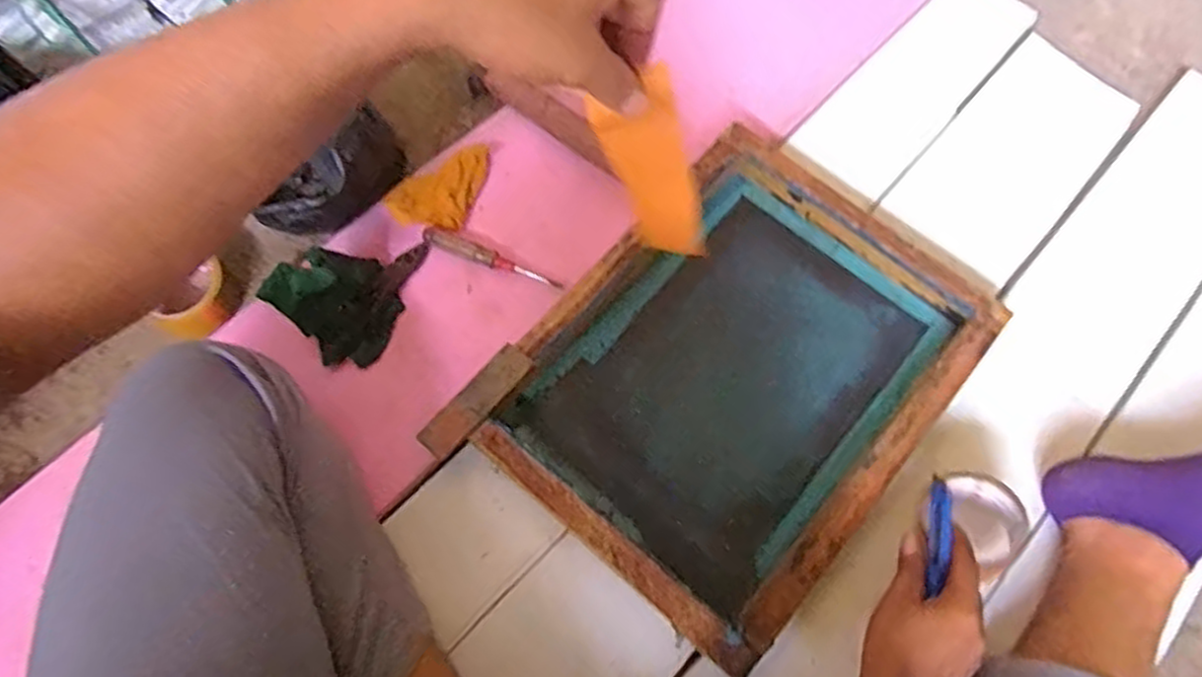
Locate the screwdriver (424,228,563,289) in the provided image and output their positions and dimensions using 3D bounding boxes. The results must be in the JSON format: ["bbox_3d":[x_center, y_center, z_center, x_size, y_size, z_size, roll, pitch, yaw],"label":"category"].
[{"bbox_3d":[-0.121,-0.088,0.805,0.170,0.018,0.019,22,70,9],"label":"screwdriver"}]

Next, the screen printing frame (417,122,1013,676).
[{"bbox_3d":[0.135,0.034,0.751,0.365,0.044,0.477,39,74,14],"label":"screen printing frame"}]

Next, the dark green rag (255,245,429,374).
[{"bbox_3d":[-0.290,-0.051,0.793,0.147,0.027,0.150,14,69,6],"label":"dark green rag"}]

